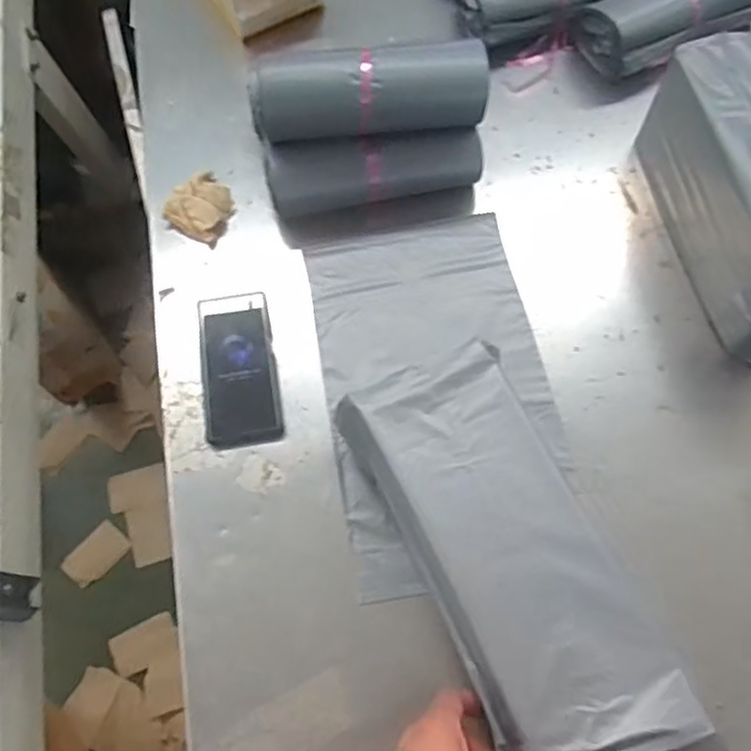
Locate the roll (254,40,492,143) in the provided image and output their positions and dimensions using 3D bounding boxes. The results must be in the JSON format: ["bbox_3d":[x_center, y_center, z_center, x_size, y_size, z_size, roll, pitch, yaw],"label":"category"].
[{"bbox_3d":[-0.004,-0.300,0.739,0.241,0.067,0.081,-4,66,-1],"label":"roll"}]

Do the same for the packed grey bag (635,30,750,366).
[{"bbox_3d":[0.377,-0.185,0.722,0.094,0.156,0.322,-9,66,-3],"label":"packed grey bag"}]

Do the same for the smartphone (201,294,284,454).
[{"bbox_3d":[-0.143,-0.011,0.729,0.076,0.014,0.172,-9,66,-3],"label":"smartphone"}]

